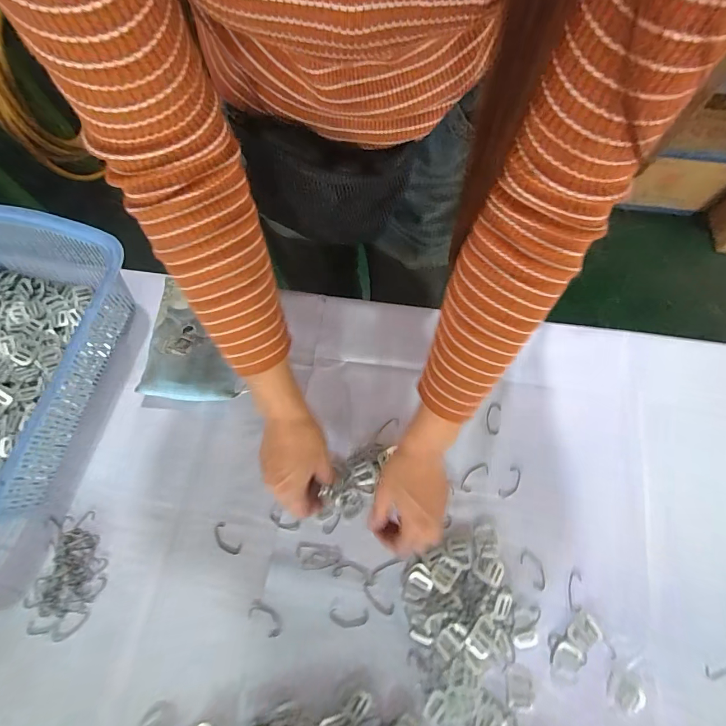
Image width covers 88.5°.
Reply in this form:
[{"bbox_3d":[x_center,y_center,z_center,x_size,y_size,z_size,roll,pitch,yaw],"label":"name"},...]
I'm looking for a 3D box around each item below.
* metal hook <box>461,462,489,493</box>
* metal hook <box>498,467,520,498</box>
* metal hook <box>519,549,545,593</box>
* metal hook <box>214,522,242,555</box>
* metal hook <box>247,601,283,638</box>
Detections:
[{"bbox_3d":[0.129,0.132,0.431,0.041,0.004,0.017,-38,77,-13],"label":"metal hook"},{"bbox_3d":[0.169,0.137,0.424,0.017,0.004,0.038,34,74,9],"label":"metal hook"},{"bbox_3d":[0.182,0.219,0.395,0.019,0.004,0.039,-28,75,-10],"label":"metal hook"},{"bbox_3d":[-0.151,0.195,0.411,0.018,0.004,0.039,-43,78,-14],"label":"metal hook"},{"bbox_3d":[-0.101,0.264,0.385,0.041,0.004,0.020,36,74,10],"label":"metal hook"}]

